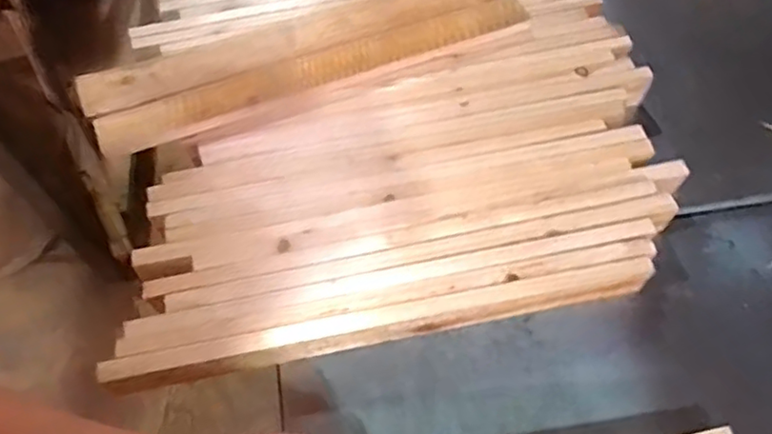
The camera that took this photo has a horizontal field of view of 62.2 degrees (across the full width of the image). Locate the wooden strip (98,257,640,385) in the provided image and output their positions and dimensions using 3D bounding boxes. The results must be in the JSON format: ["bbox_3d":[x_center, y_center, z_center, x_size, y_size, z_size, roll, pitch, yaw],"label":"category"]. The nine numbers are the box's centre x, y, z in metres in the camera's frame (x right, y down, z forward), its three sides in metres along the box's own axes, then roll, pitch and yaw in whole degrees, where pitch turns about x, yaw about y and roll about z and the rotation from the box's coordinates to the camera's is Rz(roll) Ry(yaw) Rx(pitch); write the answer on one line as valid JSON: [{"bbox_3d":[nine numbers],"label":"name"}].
[{"bbox_3d":[0.003,0.101,0.595,0.494,0.052,0.020,-10,62,-6],"label":"wooden strip"}]

